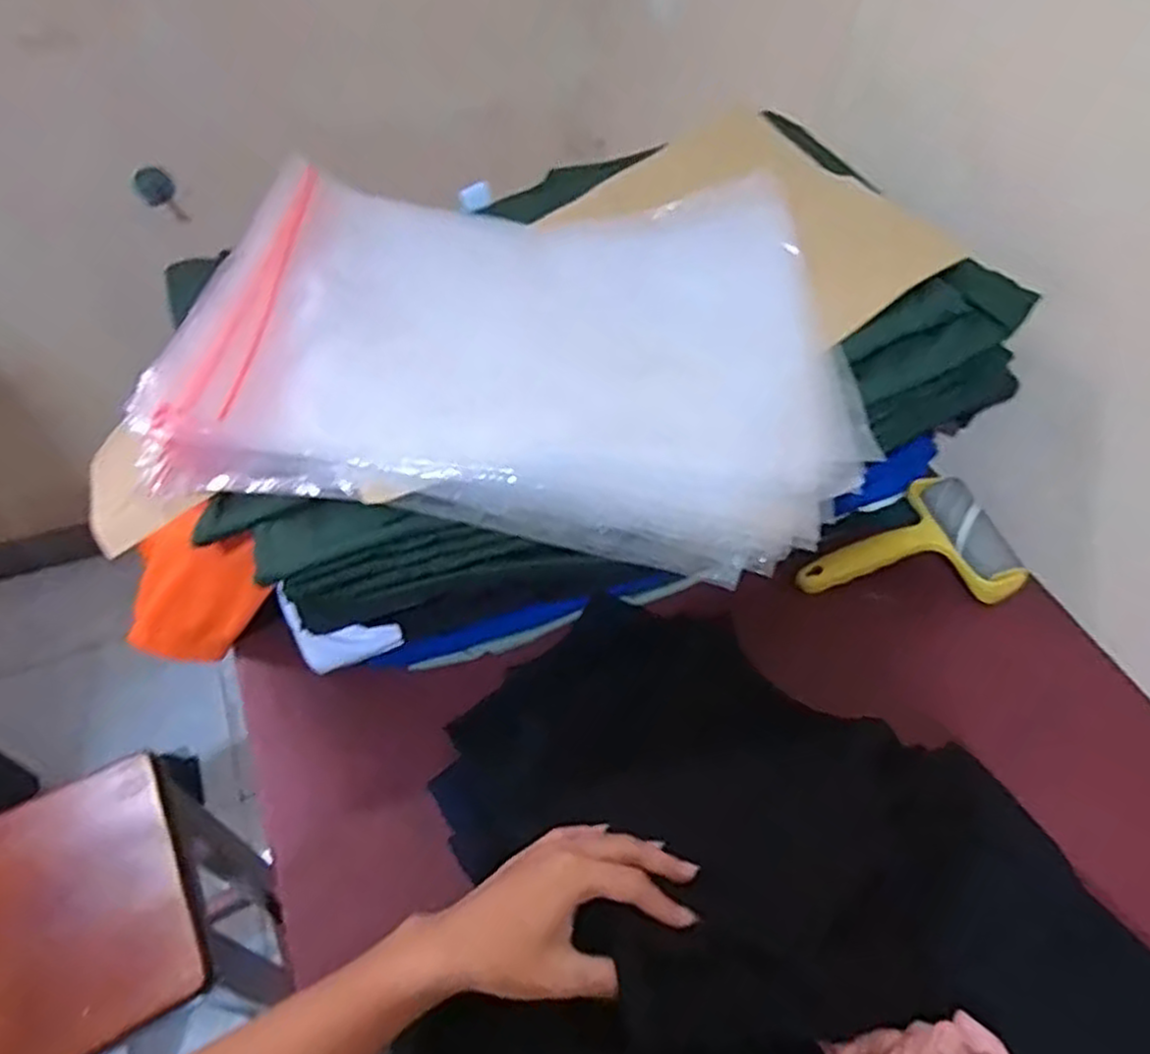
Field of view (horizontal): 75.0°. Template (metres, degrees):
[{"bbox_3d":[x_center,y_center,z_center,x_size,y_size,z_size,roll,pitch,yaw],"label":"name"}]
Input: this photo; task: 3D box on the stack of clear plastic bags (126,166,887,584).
[{"bbox_3d":[-0.030,-0.133,0.522,0.418,0.091,0.330,4,53,0],"label":"stack of clear plastic bags"}]

